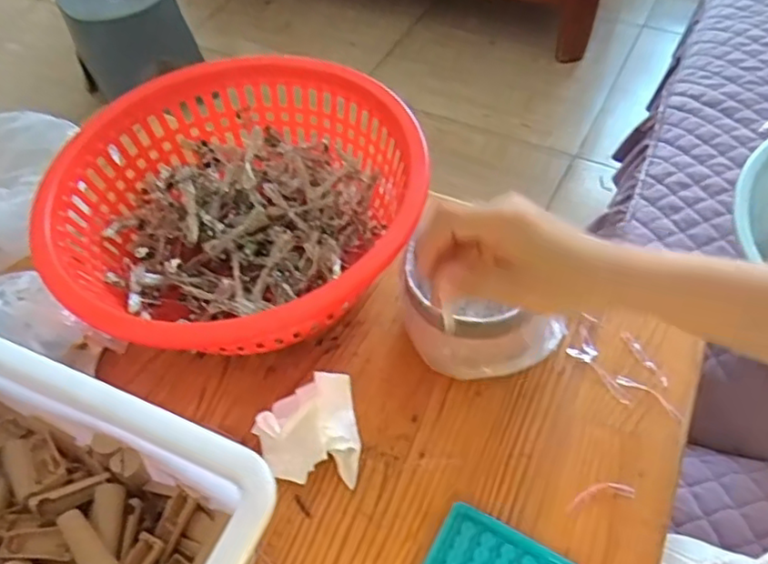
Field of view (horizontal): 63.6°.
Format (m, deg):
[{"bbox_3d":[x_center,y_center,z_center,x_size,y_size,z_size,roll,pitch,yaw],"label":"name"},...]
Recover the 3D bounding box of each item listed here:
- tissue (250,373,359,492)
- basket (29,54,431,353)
[{"bbox_3d":[-0.059,0.117,0.488,0.076,0.042,0.086,-11,53,-4],"label":"tissue"},{"bbox_3d":[-0.126,-0.062,0.562,0.314,0.101,0.313,-2,53,3],"label":"basket"}]

